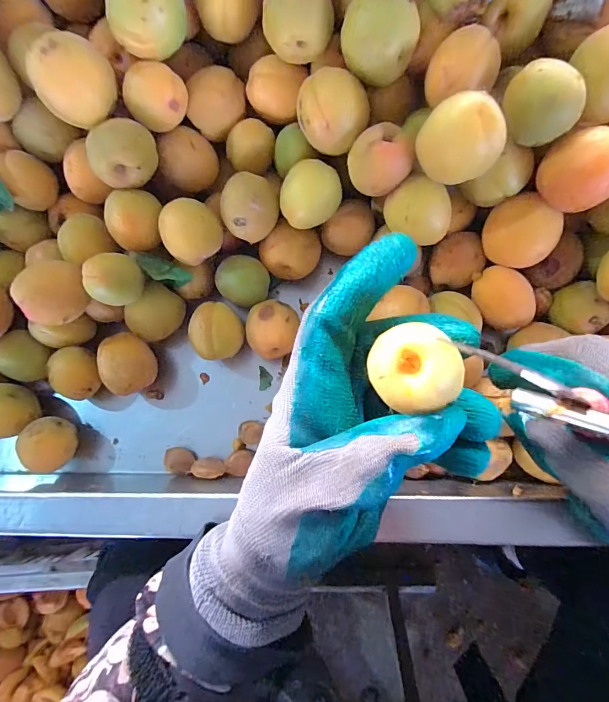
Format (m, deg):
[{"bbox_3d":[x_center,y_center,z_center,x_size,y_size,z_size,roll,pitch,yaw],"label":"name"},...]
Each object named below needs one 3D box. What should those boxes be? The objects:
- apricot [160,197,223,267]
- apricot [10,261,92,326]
[{"bbox_3d":[-0.077,-0.081,0.261,0.038,0.035,0.033,-40,83,-2],"label":"apricot"},{"bbox_3d":[-0.169,-0.040,0.257,0.035,0.032,0.043,11,84,4],"label":"apricot"}]

